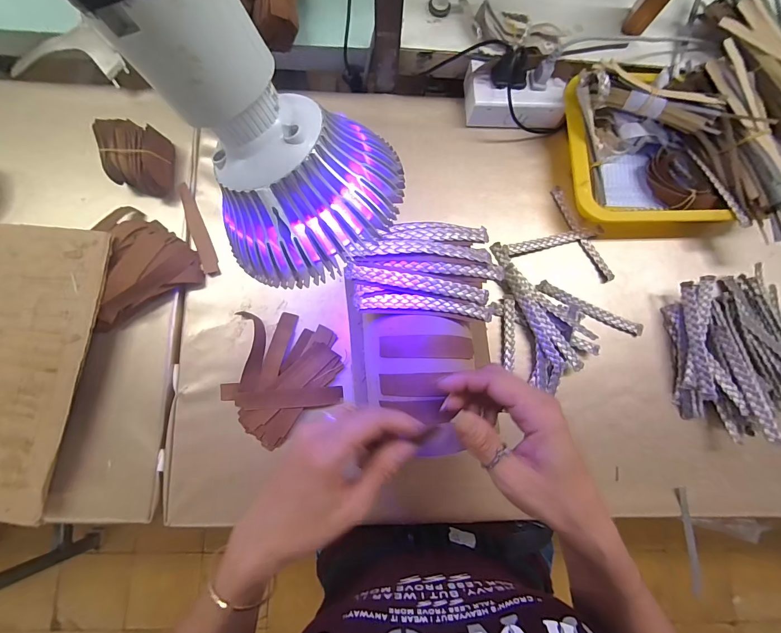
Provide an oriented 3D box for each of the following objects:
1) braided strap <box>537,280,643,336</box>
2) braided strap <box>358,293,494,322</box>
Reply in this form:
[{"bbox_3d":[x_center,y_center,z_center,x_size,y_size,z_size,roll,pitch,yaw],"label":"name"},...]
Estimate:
[{"bbox_3d":[0.244,-0.010,0.430,0.135,0.006,0.015,25,96,1],"label":"braided strap"},{"bbox_3d":[0.033,-0.010,0.314,0.122,0.020,0.014,5,81,-2],"label":"braided strap"}]

